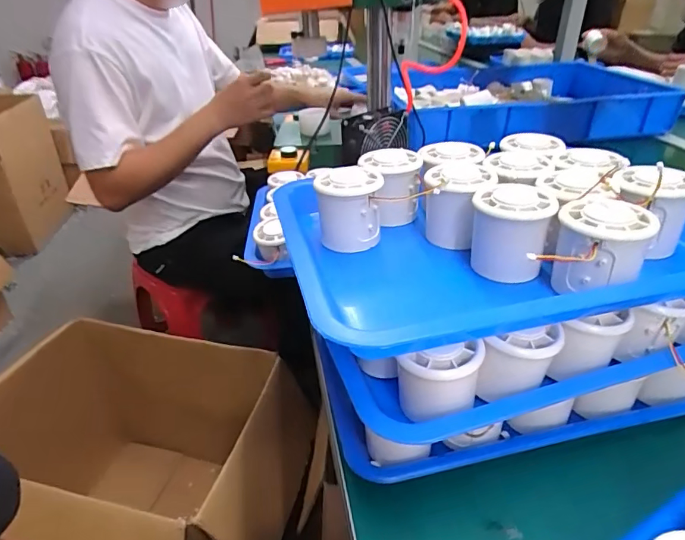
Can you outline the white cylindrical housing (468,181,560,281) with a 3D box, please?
[{"bbox_3d":[0.126,-0.028,0.357,0.056,0.061,0.051,-2,32,1],"label":"white cylindrical housing"}]

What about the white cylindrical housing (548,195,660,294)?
[{"bbox_3d":[0.173,-0.013,0.319,0.059,0.053,0.066,17,37,27],"label":"white cylindrical housing"}]

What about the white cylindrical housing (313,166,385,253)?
[{"bbox_3d":[0.006,-0.054,0.402,0.052,0.060,0.053,-1,32,2],"label":"white cylindrical housing"}]

